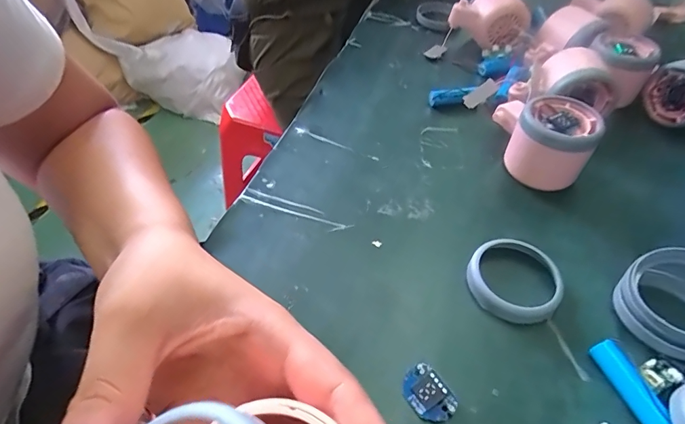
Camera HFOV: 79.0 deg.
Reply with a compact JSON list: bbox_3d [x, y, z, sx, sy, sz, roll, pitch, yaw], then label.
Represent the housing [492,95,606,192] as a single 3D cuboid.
[{"bbox_3d":[0.153,-0.057,0.328,0.078,0.055,0.054,22,51,17],"label":"housing"}]

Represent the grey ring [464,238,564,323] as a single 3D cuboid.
[{"bbox_3d":[0.111,0.044,0.269,0.057,0.014,0.057,1,48,-2],"label":"grey ring"}]

